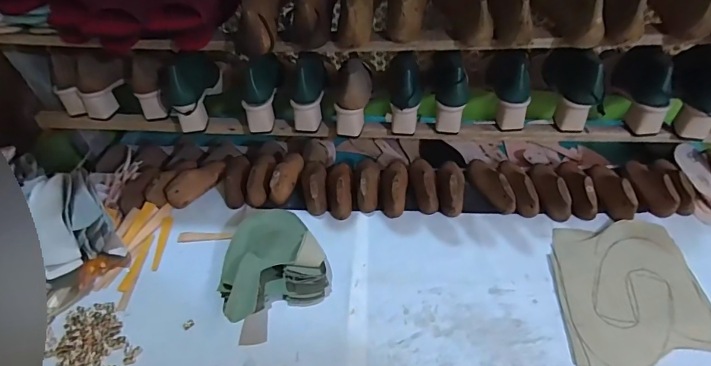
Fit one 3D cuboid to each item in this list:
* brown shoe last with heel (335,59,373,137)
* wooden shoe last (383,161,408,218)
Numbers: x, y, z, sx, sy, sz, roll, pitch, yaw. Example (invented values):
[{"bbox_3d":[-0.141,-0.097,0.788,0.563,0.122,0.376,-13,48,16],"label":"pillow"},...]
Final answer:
[{"bbox_3d":[-0.003,-0.197,0.815,0.067,0.113,0.188,-3,48,3],"label":"brown shoe last with heel"},{"bbox_3d":[0.078,-0.001,0.822,0.050,0.056,0.145,0,50,5],"label":"wooden shoe last"}]

